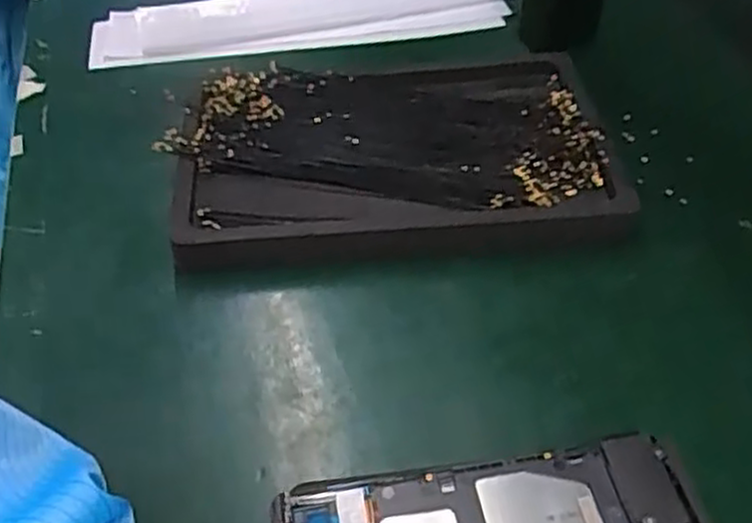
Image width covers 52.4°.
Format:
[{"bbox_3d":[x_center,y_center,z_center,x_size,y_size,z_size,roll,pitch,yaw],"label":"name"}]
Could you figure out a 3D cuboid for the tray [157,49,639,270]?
[{"bbox_3d":[0.009,-0.067,0.432,0.240,0.022,0.156,-6,47,-1],"label":"tray"}]

